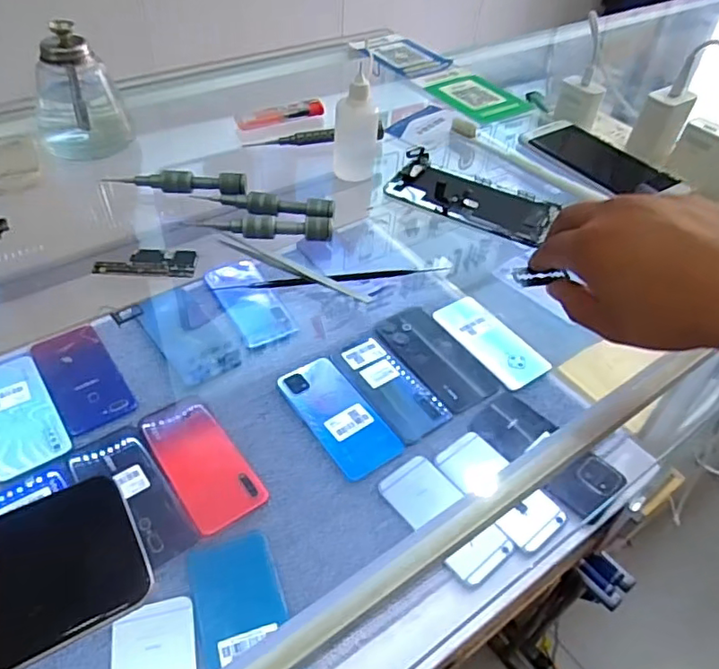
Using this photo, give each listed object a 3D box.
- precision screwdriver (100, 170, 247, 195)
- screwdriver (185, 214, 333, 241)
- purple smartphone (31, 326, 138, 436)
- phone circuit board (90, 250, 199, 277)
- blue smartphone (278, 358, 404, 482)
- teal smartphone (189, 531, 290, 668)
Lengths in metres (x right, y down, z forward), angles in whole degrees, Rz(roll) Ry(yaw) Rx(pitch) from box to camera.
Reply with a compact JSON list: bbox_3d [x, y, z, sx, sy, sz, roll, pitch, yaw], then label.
[{"bbox_3d":[-0.144,-0.121,0.460,0.107,0.015,0.014,2,47,-4],"label":"precision screwdriver"},{"bbox_3d":[-0.070,-0.079,0.424,0.099,0.014,0.011,2,47,-4],"label":"screwdriver"},{"bbox_3d":[-0.321,0.045,0.671,0.073,0.004,0.156,-26,54,-26],"label":"purple smartphone"},{"bbox_3d":[-0.148,-0.050,0.403,0.068,0.006,0.026,2,47,-4],"label":"phone circuit board"},{"bbox_3d":[-0.024,0.090,0.659,0.074,0.009,0.160,-25,54,-26],"label":"blue smartphone"},{"bbox_3d":[-0.097,0.249,0.496,0.073,0.010,0.163,-13,50,-18],"label":"teal smartphone"}]

